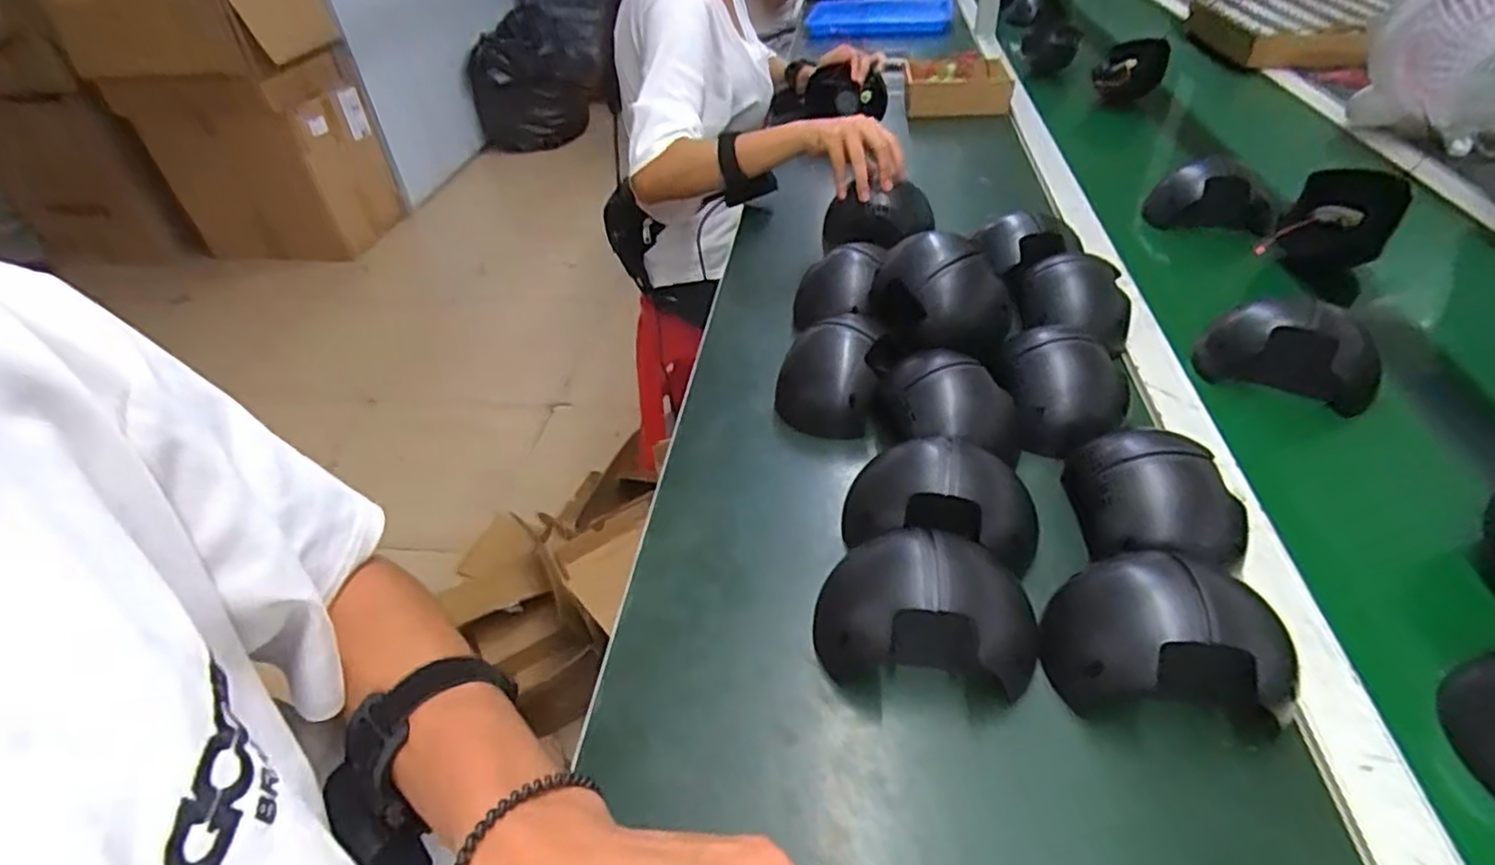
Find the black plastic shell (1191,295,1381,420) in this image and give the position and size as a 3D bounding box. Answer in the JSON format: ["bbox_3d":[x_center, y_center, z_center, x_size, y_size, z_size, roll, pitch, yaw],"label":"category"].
[{"bbox_3d":[0.452,-0.069,0.582,0.124,0.064,0.066,29,52,32],"label":"black plastic shell"}]

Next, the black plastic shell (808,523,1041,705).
[{"bbox_3d":[0.105,0.102,0.412,0.129,0.054,0.082,2,42,8],"label":"black plastic shell"}]

